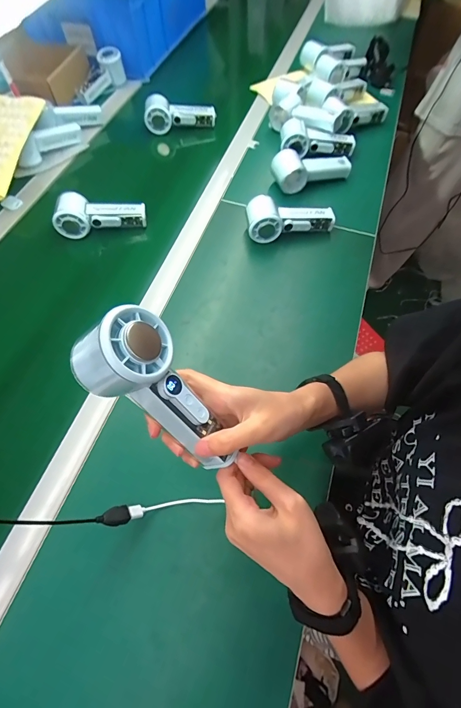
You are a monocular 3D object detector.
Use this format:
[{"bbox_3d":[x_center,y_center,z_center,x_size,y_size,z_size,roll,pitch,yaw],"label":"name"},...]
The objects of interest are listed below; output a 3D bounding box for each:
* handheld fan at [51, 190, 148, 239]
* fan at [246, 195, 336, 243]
[{"bbox_3d":[-0.231,-0.252,0.600,0.152,0.052,0.050,-10,62,-4],"label":"handheld fan"},{"bbox_3d":[0.105,-0.234,0.586,0.153,0.069,0.056,-10,62,-4],"label":"fan"}]

